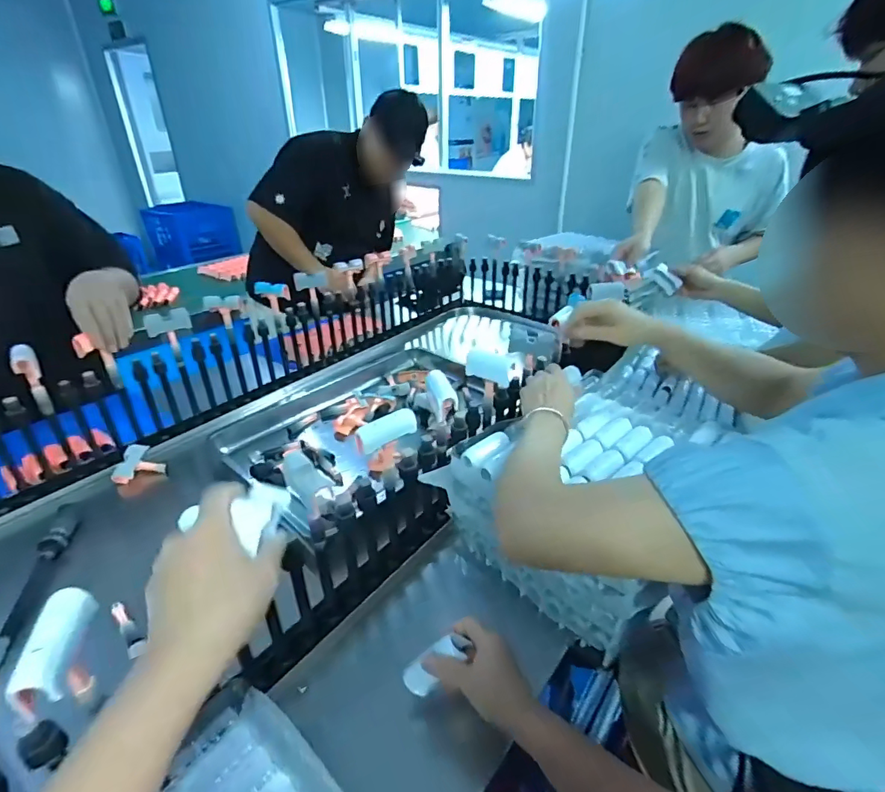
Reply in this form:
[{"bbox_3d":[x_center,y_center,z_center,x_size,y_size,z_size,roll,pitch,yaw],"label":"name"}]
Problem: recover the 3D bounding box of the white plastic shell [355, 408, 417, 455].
[{"bbox_3d":[-0.067,0.041,0.569,0.075,0.031,0.018,-19,36,-27],"label":"white plastic shell"}]

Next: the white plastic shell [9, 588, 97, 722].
[{"bbox_3d":[-0.278,0.180,0.342,0.026,0.034,0.078,-8,33,-12],"label":"white plastic shell"}]

